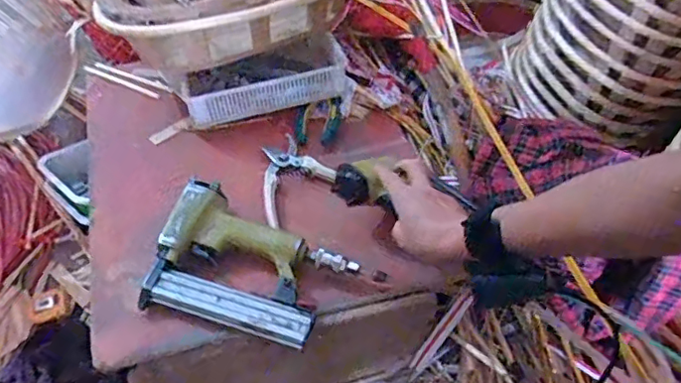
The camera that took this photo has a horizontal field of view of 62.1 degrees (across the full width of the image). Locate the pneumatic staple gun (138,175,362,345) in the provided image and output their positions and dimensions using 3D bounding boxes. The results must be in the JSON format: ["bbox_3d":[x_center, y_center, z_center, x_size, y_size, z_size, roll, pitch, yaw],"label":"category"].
[{"bbox_3d":[-0.101,0.085,0.638,0.212,0.048,0.149,15,52,8],"label":"pneumatic staple gun"}]

